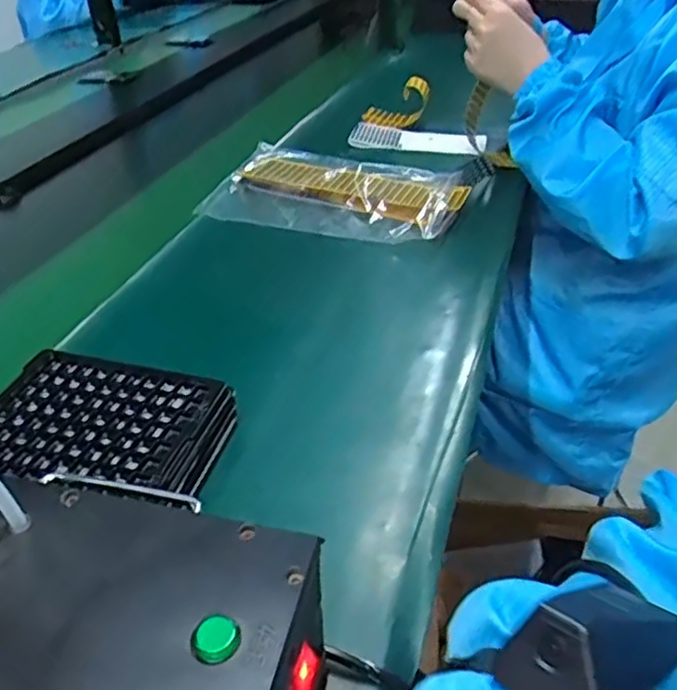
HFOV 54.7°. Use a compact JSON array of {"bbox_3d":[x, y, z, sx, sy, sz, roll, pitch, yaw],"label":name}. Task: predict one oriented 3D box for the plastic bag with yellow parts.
[{"bbox_3d":[-0.002,-0.187,0.790,0.291,0.029,0.189,9,38,16],"label":"plastic bag with yellow parts"}]

